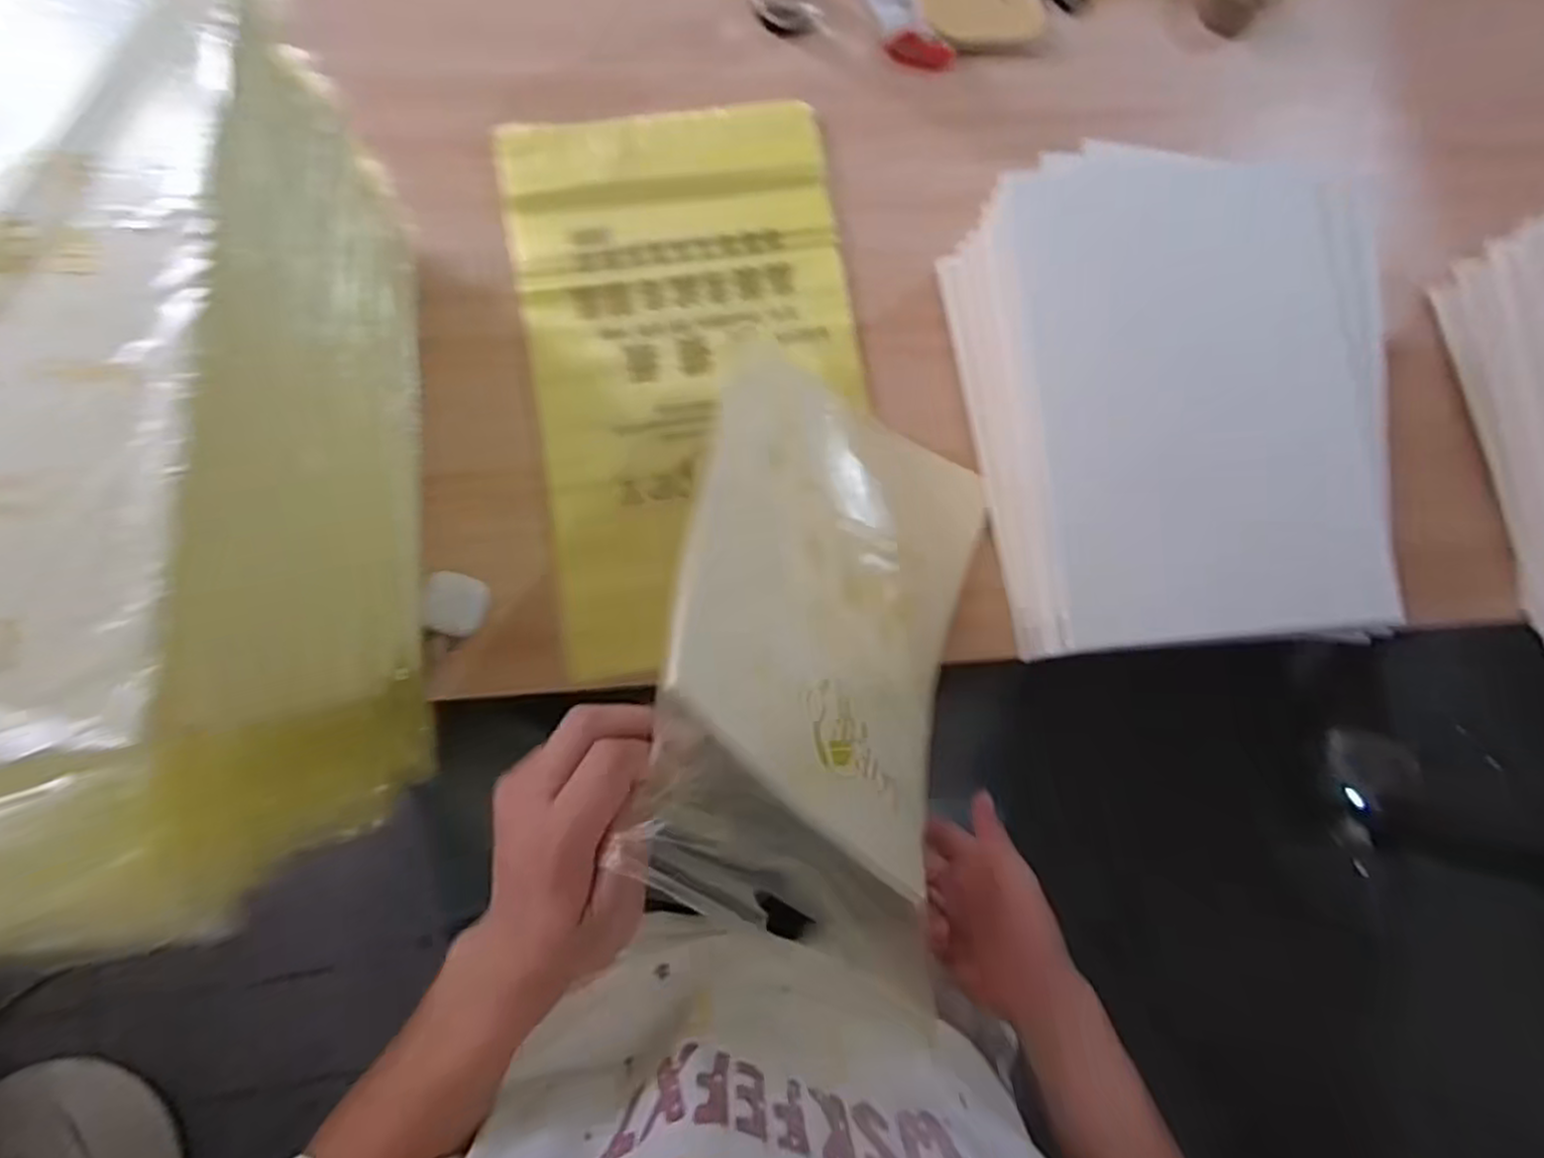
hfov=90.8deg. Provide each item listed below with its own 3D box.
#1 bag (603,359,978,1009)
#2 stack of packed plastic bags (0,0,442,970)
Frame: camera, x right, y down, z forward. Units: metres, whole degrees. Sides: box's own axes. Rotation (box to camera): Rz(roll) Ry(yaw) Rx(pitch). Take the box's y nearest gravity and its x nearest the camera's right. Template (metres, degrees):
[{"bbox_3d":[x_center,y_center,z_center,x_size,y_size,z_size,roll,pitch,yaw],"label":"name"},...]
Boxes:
[{"bbox_3d":[0.046,0.025,0.521,0.257,0.055,0.422,40,45,-32],"label":"bag"},{"bbox_3d":[-0.409,-0.065,0.445,0.288,0.302,0.499,-1,83,-6],"label":"stack of packed plastic bags"}]

